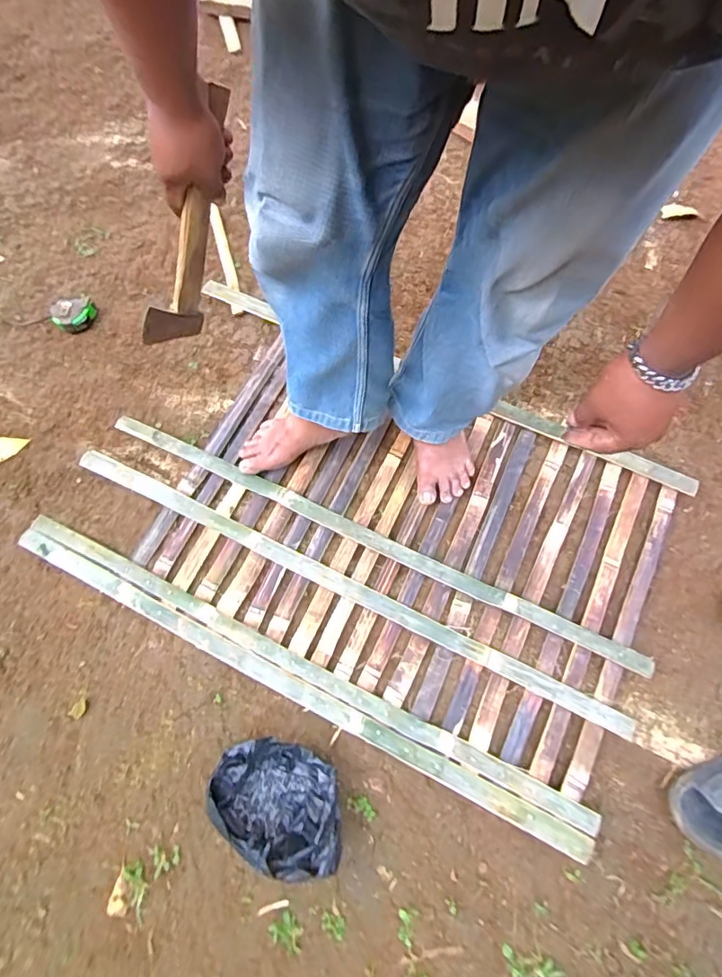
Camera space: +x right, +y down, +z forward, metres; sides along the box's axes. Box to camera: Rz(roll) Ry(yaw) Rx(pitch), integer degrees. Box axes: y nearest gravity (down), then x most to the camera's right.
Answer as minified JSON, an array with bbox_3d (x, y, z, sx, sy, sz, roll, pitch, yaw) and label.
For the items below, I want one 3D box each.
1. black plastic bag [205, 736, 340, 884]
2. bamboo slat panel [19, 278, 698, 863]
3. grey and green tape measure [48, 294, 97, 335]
[{"bbox_3d":[-0.118,0.448,0.733,0.174,0.121,0.171,0,71,2],"label":"black plastic bag"},{"bbox_3d":[-0.003,0.046,0.927,1.018,0.041,0.646,24,73,10],"label":"bamboo slat panel"},{"bbox_3d":[-0.604,-0.368,1.091,0.090,0.041,0.076,-44,75,-12],"label":"grey and green tape measure"}]

